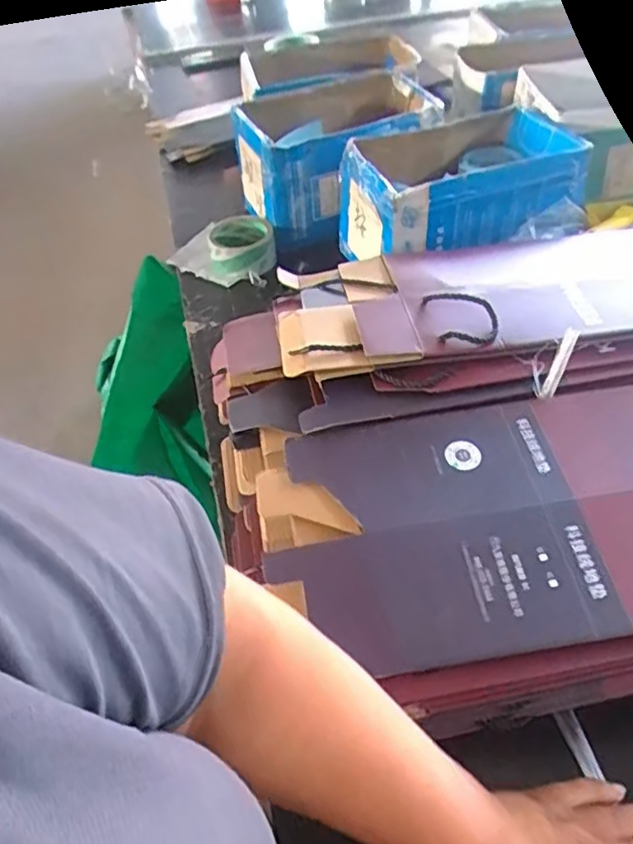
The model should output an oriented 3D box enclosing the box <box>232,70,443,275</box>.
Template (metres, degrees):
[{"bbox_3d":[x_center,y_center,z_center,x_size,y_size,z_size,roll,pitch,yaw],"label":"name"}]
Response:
[{"bbox_3d":[0.035,-0.346,0.853,0.259,0.160,0.147,-27,50,-18],"label":"box"}]

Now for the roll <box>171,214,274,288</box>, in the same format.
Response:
[{"bbox_3d":[-0.123,-0.224,0.825,0.135,0.050,0.085,-15,48,-8],"label":"roll"}]

